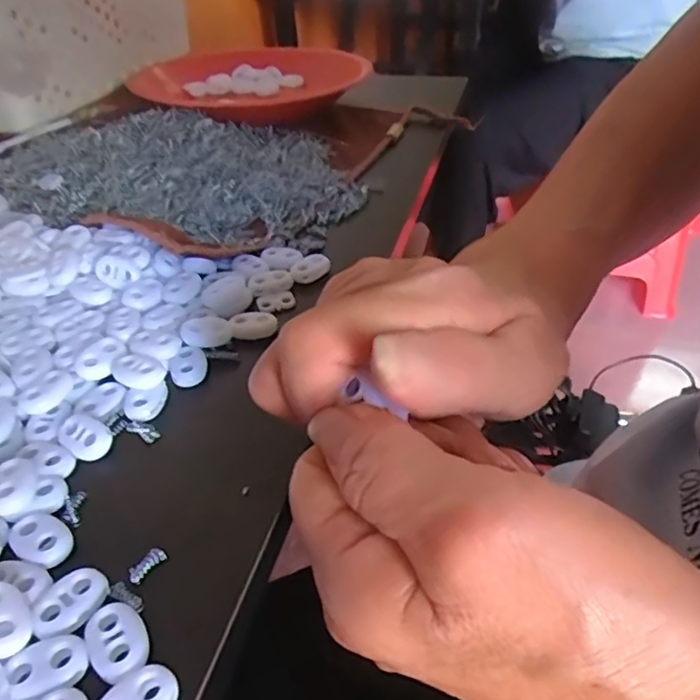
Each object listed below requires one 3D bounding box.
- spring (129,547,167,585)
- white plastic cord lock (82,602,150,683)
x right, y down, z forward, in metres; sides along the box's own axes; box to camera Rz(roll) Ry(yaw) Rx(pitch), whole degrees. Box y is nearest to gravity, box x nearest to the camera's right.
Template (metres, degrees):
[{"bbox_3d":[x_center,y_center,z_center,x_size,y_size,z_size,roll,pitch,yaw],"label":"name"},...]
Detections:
[{"bbox_3d":[-0.064,0.067,0.191,0.005,0.004,0.012,23,46,29],"label":"spring"},{"bbox_3d":[-0.065,0.080,0.171,0.016,0.004,0.022,-27,45,-26],"label":"white plastic cord lock"}]

